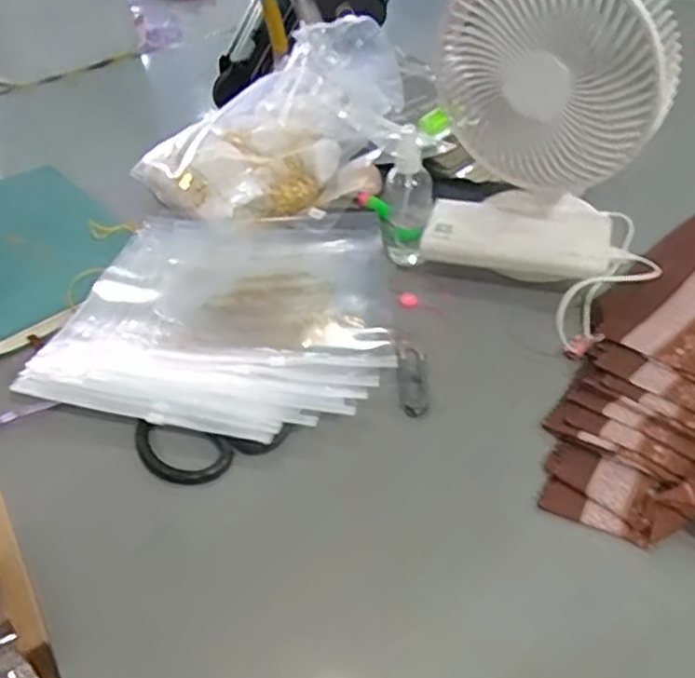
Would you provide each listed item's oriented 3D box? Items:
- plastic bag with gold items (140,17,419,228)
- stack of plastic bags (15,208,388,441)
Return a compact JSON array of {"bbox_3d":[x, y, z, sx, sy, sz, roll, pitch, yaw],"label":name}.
[{"bbox_3d":[-0.076,-0.230,0.783,0.279,0.128,0.203,-40,50,-16],"label":"plastic bag with gold items"},{"bbox_3d":[-0.098,-0.027,0.625,0.272,0.032,0.269,3,41,8],"label":"stack of plastic bags"}]

